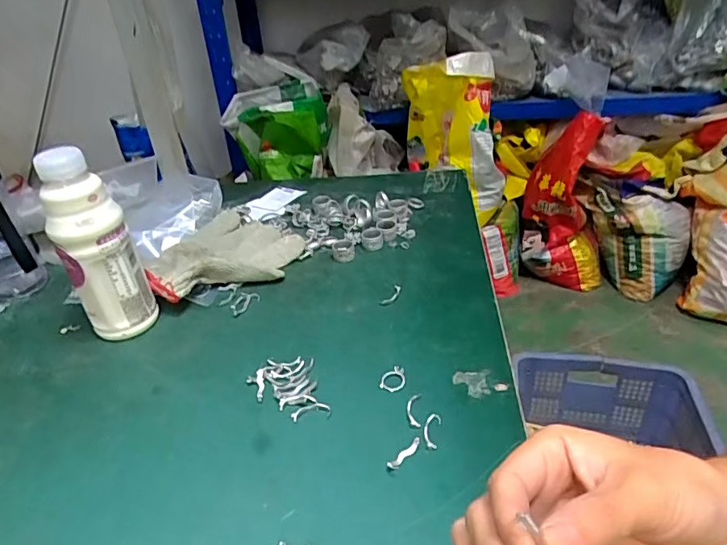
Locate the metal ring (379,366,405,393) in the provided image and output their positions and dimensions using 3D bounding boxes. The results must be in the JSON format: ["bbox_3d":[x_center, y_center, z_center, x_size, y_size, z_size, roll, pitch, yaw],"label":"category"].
[{"bbox_3d":[0.028,0.095,0.461,0.021,0.006,0.027,20,40,33],"label":"metal ring"}]

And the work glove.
[{"bbox_3d":[-0.172,-0.026,0.640,0.179,0.041,0.147,-19,36,-21],"label":"work glove"}]

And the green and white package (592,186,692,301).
[{"bbox_3d":[0.927,-0.100,1.747,0.289,0.320,0.178,17,37,28],"label":"green and white package"}]

